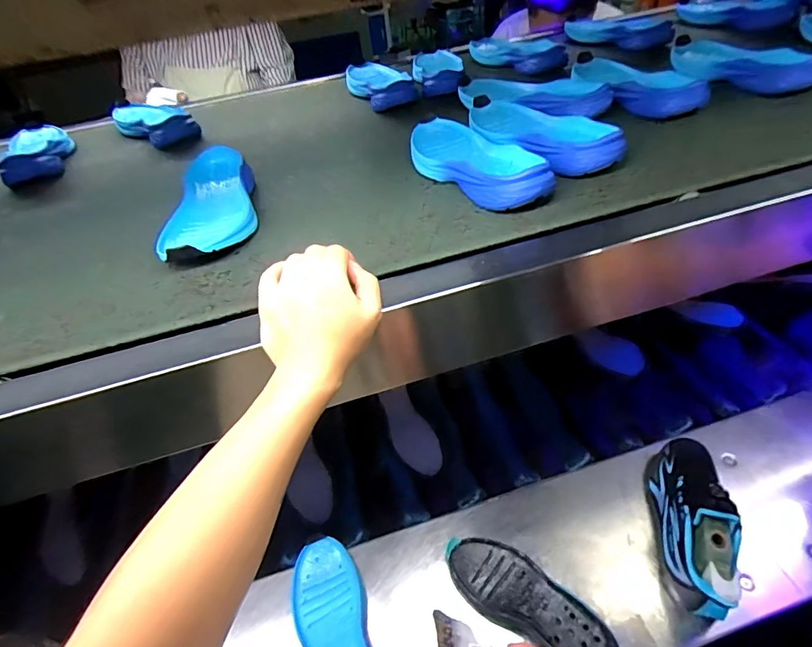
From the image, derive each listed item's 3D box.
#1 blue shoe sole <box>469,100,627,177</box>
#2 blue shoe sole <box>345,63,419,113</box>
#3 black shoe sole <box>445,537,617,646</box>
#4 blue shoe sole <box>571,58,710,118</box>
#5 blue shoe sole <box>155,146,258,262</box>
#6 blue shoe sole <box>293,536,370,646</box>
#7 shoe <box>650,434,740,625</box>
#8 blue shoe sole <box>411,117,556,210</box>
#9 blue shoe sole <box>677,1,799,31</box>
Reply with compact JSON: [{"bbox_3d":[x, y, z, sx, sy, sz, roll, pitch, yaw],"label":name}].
[{"bbox_3d":[0.154,-0.234,0.566,0.091,0.039,0.240,-24,44,-18],"label":"blue shoe sole"},{"bbox_3d":[-0.048,-0.425,0.815,0.096,0.036,0.203,-15,42,-8],"label":"blue shoe sole"},{"bbox_3d":[0.147,0.338,0.558,0.210,0.037,0.080,22,49,29],"label":"black shoe sole"},{"bbox_3d":[0.320,-0.347,0.668,0.105,0.044,0.246,-10,41,-2],"label":"blue shoe sole"},{"bbox_3d":[-0.221,-0.139,0.532,0.090,0.046,0.229,-9,41,-2],"label":"blue shoe sole"},{"bbox_3d":[-0.078,0.377,0.541,0.079,0.033,0.229,-19,42,-12],"label":"blue shoe sole"},{"bbox_3d":[0.362,0.241,0.582,0.082,0.107,0.234,10,44,20],"label":"shoe"},{"bbox_3d":[0.080,-0.192,0.543,0.098,0.038,0.239,-25,44,-19],"label":"blue shoe sole"},{"bbox_3d":[0.628,-0.608,0.895,0.085,0.036,0.231,-17,42,-11],"label":"blue shoe sole"}]

